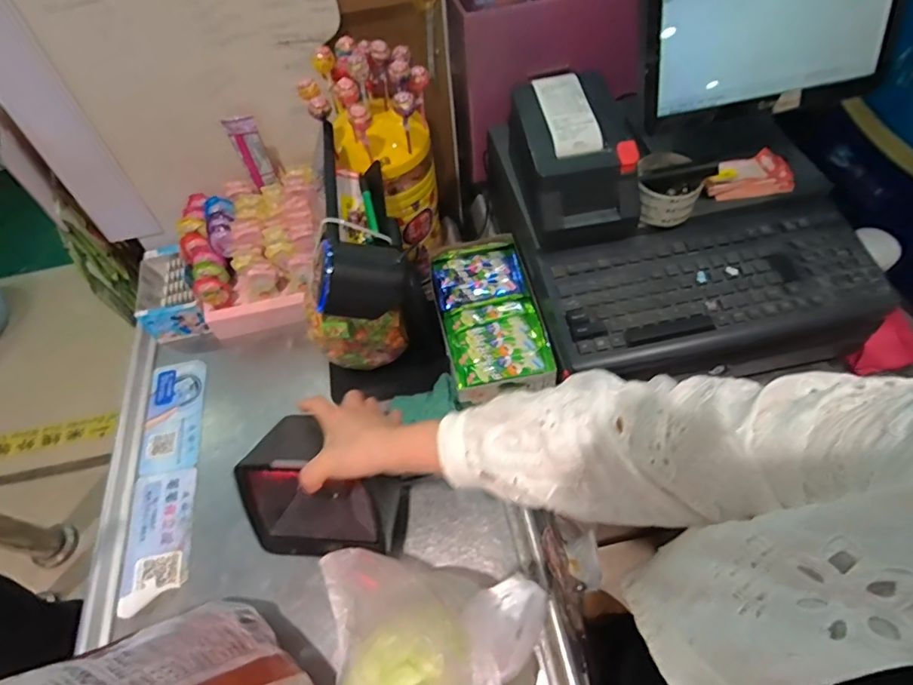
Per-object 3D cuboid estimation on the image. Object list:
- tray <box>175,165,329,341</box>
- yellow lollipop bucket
[{"bbox_3d":[-0.289,-0.133,0.754,0.208,0.143,0.161,-11,57,-3],"label":"tray"},{"bbox_3d":[-0.103,-0.244,0.678,0.138,0.280,0.126,-2,57,3],"label":"yellow lollipop bucket"}]

